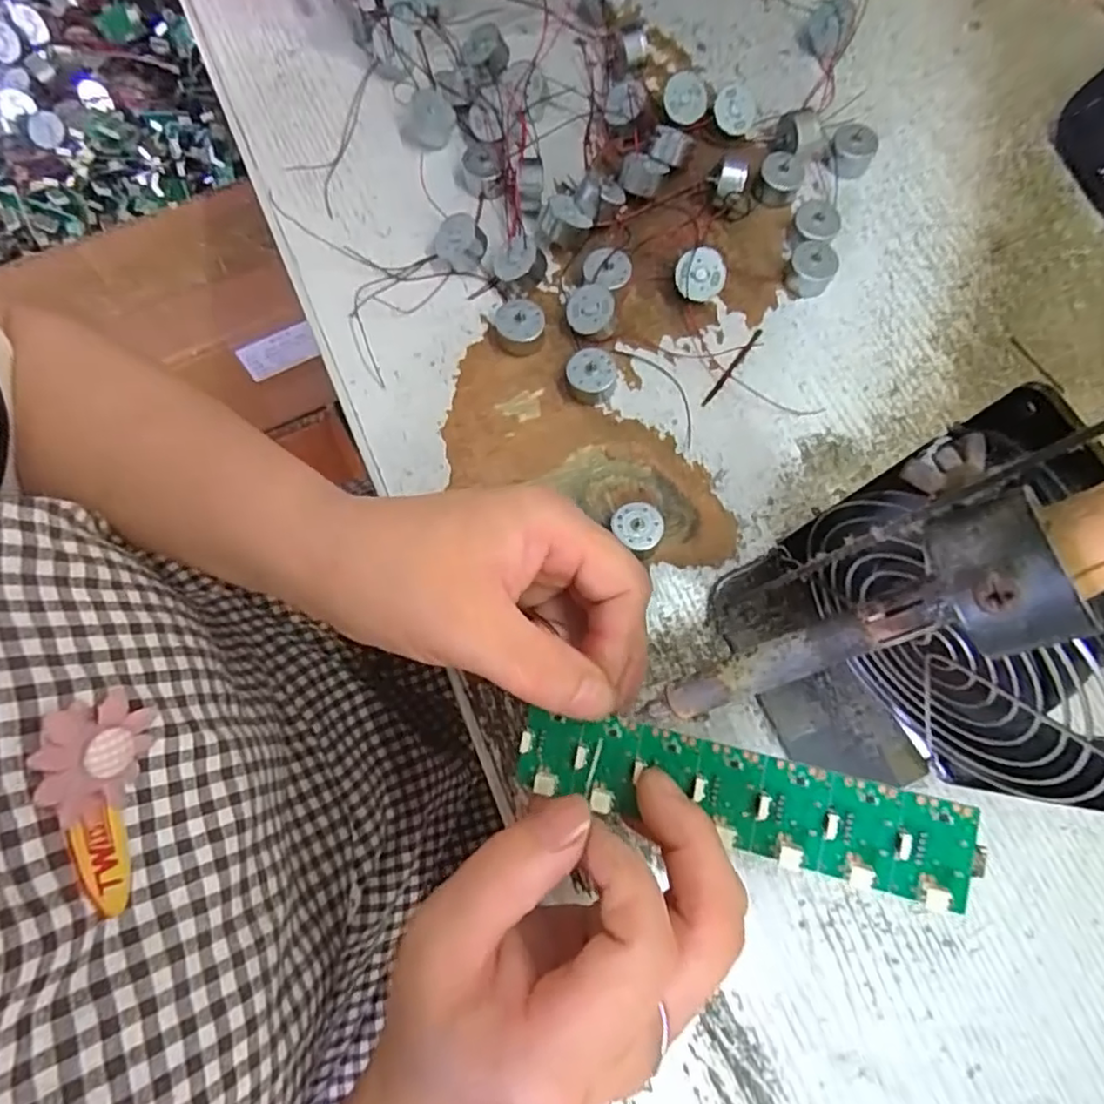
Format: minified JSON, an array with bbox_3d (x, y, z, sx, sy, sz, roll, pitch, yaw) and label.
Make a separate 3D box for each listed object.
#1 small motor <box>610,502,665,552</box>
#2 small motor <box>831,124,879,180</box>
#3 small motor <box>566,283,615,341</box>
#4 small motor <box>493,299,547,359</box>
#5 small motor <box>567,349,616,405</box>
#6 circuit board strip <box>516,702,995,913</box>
[{"bbox_3d":[0.039,-0.011,0.285,0.022,0.014,0.020,0,76,-1],"label":"small motor"},{"bbox_3d":[0.161,-0.214,0.337,0.023,0.015,0.020,32,78,6],"label":"small motor"},{"bbox_3d":[0.018,-0.116,0.306,0.021,0.020,0.023,-8,77,-3],"label":"small motor"},{"bbox_3d":[-0.015,-0.109,0.306,0.023,0.015,0.021,-14,77,-5],"label":"small motor"},{"bbox_3d":[0.019,-0.084,0.301,0.023,0.014,0.022,0,76,-1],"label":"small motor"},{"bbox_3d":[0.055,0.077,0.197,0.136,0.007,0.028,9,76,16],"label":"circuit board strip"}]

